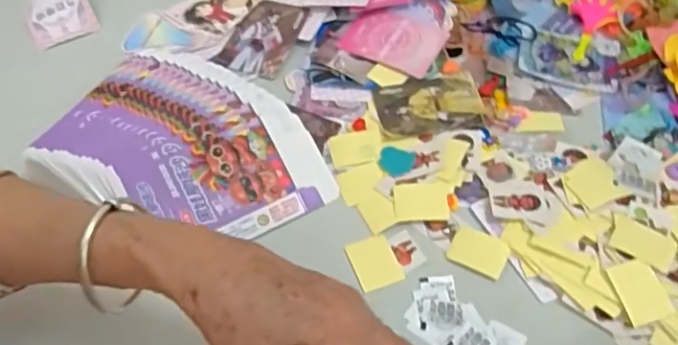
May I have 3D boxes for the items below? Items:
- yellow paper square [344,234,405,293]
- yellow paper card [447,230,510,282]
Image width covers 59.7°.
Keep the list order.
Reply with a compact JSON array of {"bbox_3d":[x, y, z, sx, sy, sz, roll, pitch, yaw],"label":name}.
[{"bbox_3d":[0.025,0.064,0.422,0.031,0.004,0.039,-19,56,-11],"label":"yellow paper square"},{"bbox_3d":[0.100,0.056,0.422,0.039,0.004,0.029,23,58,17],"label":"yellow paper card"}]

